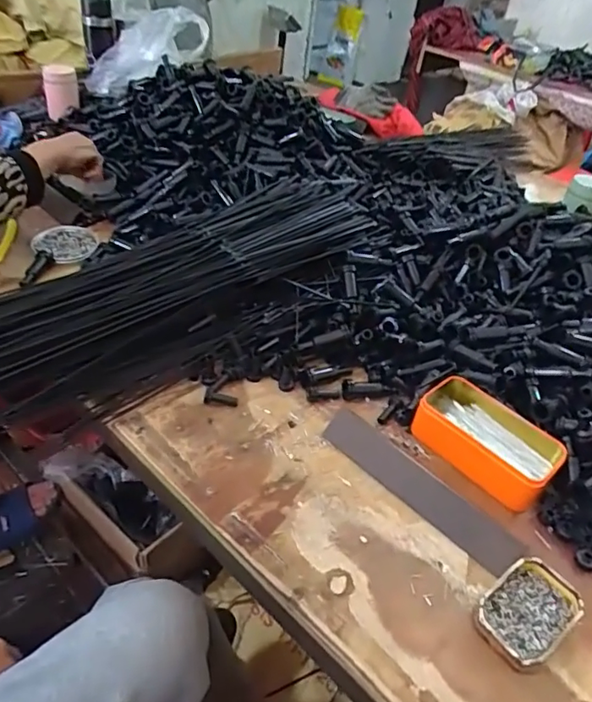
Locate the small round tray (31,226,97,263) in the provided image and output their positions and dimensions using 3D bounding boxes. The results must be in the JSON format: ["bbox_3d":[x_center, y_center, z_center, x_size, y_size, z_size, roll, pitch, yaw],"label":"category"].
[{"bbox_3d":[-0.347,-0.162,0.811,0.087,0.016,0.084,-3,41,-10],"label":"small round tray"}]

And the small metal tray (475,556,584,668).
[{"bbox_3d":[0.195,0.219,0.452,0.090,0.021,0.060,-22,48,-29],"label":"small metal tray"}]

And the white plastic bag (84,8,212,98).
[{"bbox_3d":[-0.331,-0.640,1.164,0.293,0.108,0.126,-24,40,13],"label":"white plastic bag"}]

